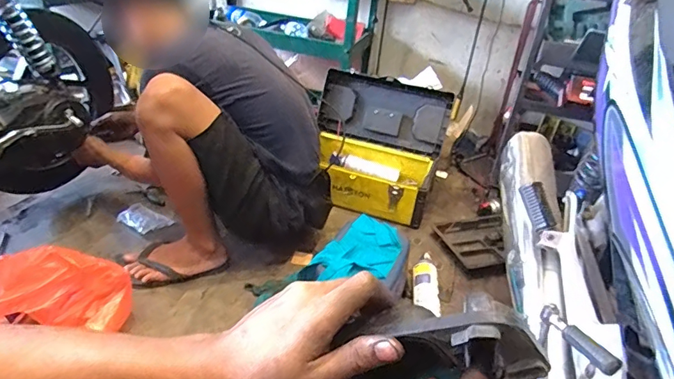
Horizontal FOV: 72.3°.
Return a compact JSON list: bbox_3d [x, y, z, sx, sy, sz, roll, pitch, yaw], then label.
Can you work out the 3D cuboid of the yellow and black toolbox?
[{"bbox_3d":[0.114,-0.154,1.565,0.463,0.300,0.449,15,32,13],"label":"yellow and black toolbox"}]

